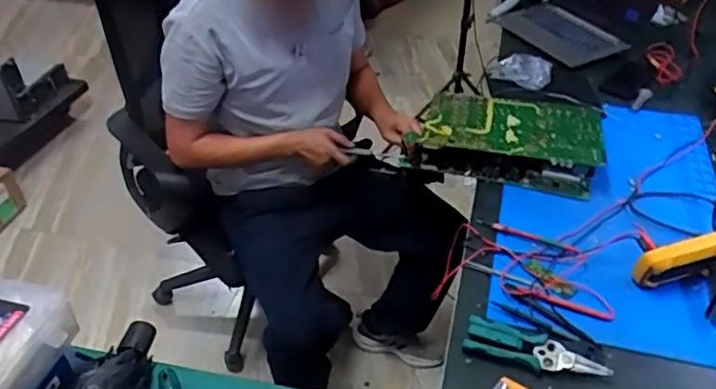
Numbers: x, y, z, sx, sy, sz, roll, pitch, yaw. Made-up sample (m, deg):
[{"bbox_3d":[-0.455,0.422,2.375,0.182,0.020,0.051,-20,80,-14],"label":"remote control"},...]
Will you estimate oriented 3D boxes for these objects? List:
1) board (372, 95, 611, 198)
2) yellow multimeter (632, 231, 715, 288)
[{"bbox_3d":[0.287,-0.118,1.274,0.404,0.080,0.245,7,40,7],"label":"board"},{"bbox_3d":[0.528,0.101,0.977,0.189,0.080,0.046,-16,41,2],"label":"yellow multimeter"}]

